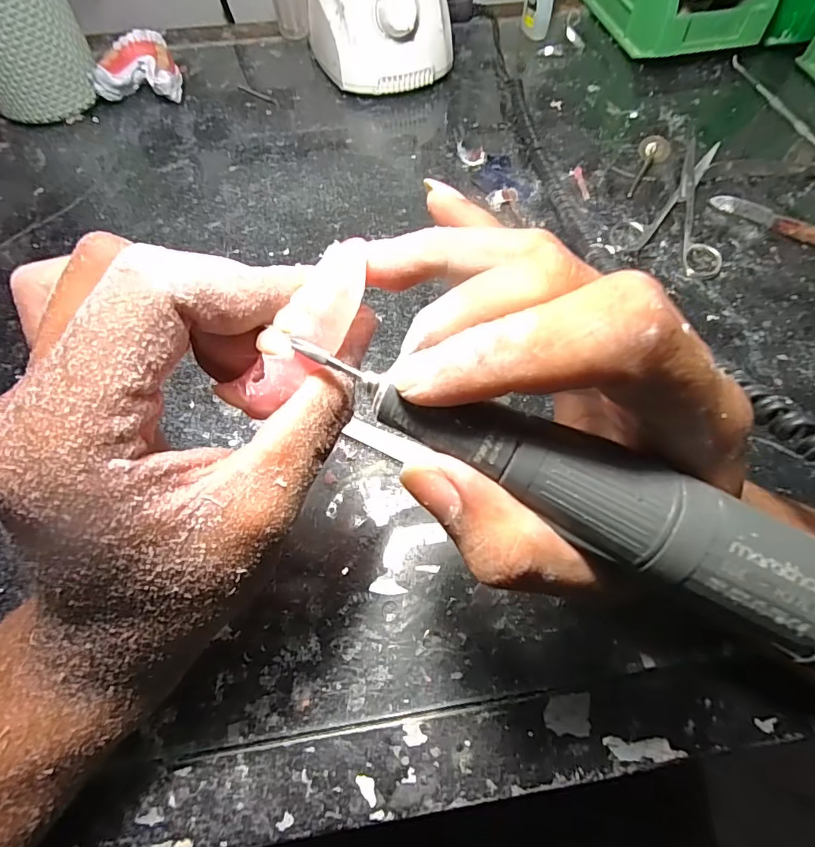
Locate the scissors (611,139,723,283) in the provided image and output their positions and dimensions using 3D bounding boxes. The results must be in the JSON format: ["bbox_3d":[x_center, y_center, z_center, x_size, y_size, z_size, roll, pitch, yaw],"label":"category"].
[{"bbox_3d":[0.198,-0.159,0.339,0.071,0.008,0.131,25,66,12],"label":"scissors"}]

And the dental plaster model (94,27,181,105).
[{"bbox_3d":[-0.217,-0.289,0.391,0.060,0.034,0.056,-1,63,-1],"label":"dental plaster model"}]

